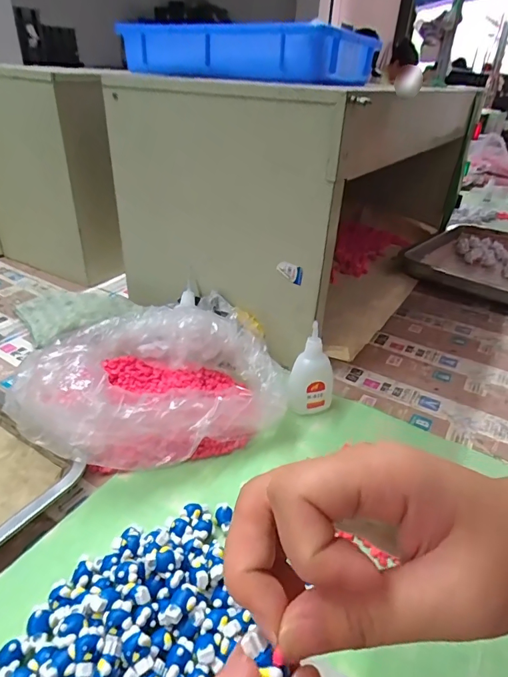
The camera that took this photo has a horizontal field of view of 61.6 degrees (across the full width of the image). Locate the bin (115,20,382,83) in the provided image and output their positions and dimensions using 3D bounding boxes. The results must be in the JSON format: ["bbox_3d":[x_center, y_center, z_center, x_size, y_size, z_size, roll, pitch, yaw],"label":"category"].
[{"bbox_3d":[-0.018,-0.435,0.651,0.353,0.057,0.188,23,37,30],"label":"bin"}]

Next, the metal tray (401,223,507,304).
[{"bbox_3d":[0.395,-0.116,0.687,0.222,0.047,0.257,29,40,34],"label":"metal tray"}]

